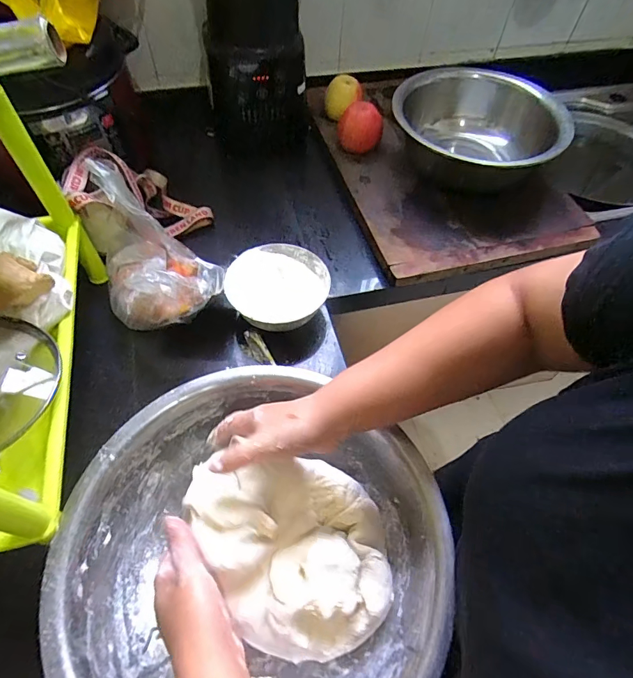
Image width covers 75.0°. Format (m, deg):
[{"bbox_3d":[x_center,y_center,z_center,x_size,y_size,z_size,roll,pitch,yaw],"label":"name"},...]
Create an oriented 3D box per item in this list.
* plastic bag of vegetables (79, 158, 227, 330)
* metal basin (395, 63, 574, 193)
[{"bbox_3d":[-0.231,-0.119,0.569,0.143,0.150,0.235,-27,62,-18],"label":"plastic bag of vegetables"},{"bbox_3d":[0.289,-0.375,0.762,0.288,0.113,0.307,1,57,-2],"label":"metal basin"}]

